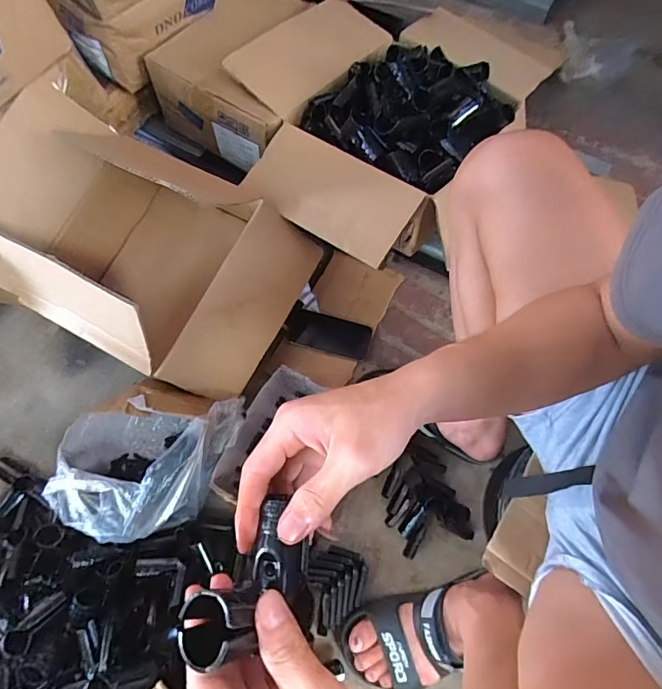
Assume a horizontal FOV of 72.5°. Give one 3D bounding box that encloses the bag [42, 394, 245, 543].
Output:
[{"bbox_3d":[-0.254,0.172,0.651,0.259,0.136,0.192,-10,67,-4],"label":"bag"}]

